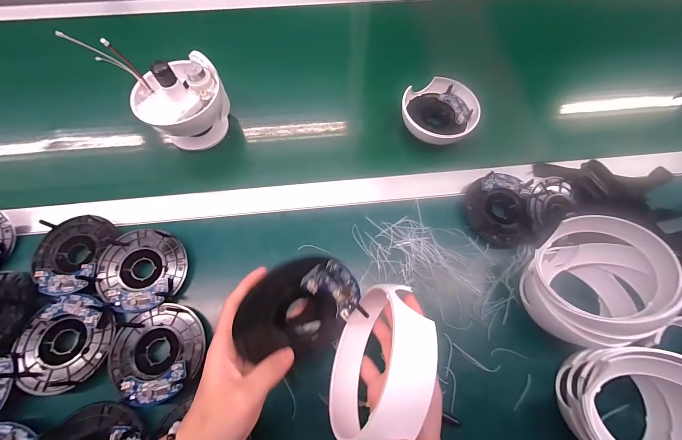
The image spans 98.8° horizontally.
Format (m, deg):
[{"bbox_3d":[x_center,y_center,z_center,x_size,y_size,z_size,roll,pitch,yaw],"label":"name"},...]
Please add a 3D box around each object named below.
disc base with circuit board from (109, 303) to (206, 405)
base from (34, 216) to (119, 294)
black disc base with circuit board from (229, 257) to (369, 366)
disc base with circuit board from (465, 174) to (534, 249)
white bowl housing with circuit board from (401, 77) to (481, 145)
[{"bbox_3d":[-0.206,0.146,0.329,0.100,0.014,0.094,33,71,10],"label":"disc base with circuit board"},{"bbox_3d":[-0.341,0.039,0.366,0.094,0.020,0.098,17,69,4],"label":"base"},{"bbox_3d":[-0.028,0.073,0.230,0.090,0.016,0.090,-11,117,-23],"label":"black disc base with circuit board"},{"bbox_3d":[0.222,-0.017,0.413,0.088,0.027,0.100,14,69,3],"label":"disc base with circuit board"},{"bbox_3d":[0.156,-0.175,0.468,0.115,0.034,0.100,10,69,2],"label":"white bowl housing with circuit board"}]

